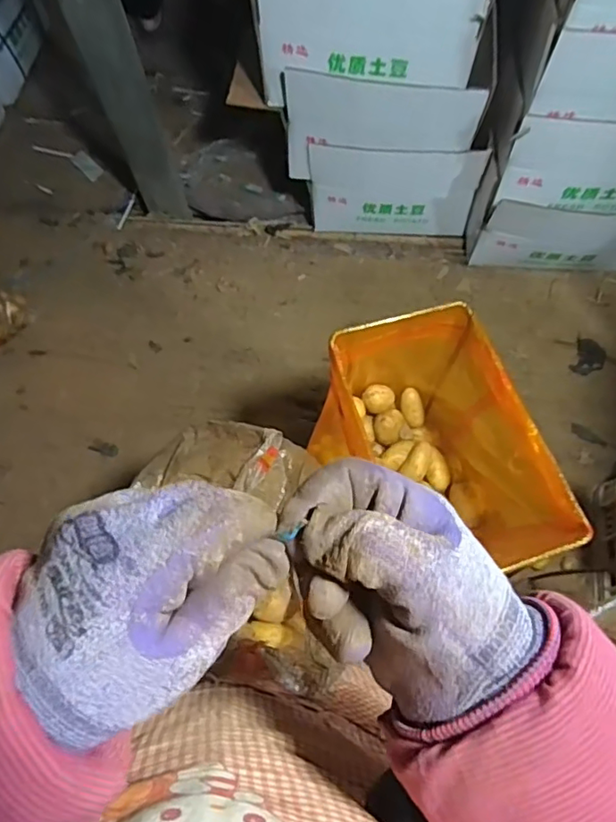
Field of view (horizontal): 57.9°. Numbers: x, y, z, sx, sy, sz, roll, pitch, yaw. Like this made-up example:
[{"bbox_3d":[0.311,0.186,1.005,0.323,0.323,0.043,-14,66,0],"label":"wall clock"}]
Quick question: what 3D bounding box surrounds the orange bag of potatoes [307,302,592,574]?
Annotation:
[{"bbox_3d":[0.152,0.070,0.746,0.203,0.304,0.316,-14,68,-3],"label":"orange bag of potatoes"}]

